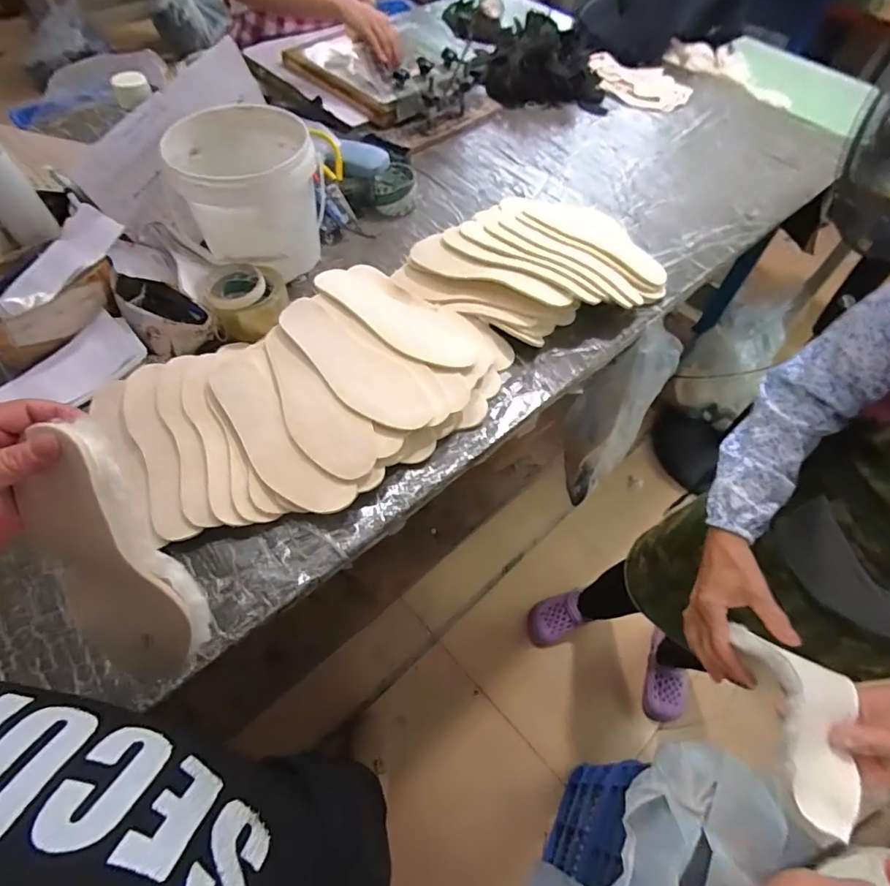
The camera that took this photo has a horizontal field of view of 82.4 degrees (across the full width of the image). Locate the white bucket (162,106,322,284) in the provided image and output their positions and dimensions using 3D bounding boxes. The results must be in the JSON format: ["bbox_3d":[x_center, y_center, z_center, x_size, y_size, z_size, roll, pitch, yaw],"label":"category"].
[{"bbox_3d":[-0.300,-0.396,0.809,0.203,0.161,0.221,-15,60,-12],"label":"white bucket"}]

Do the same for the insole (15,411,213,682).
[{"bbox_3d":[-0.252,0.101,0.395,0.093,0.262,0.033,7,37,1],"label":"insole"}]

